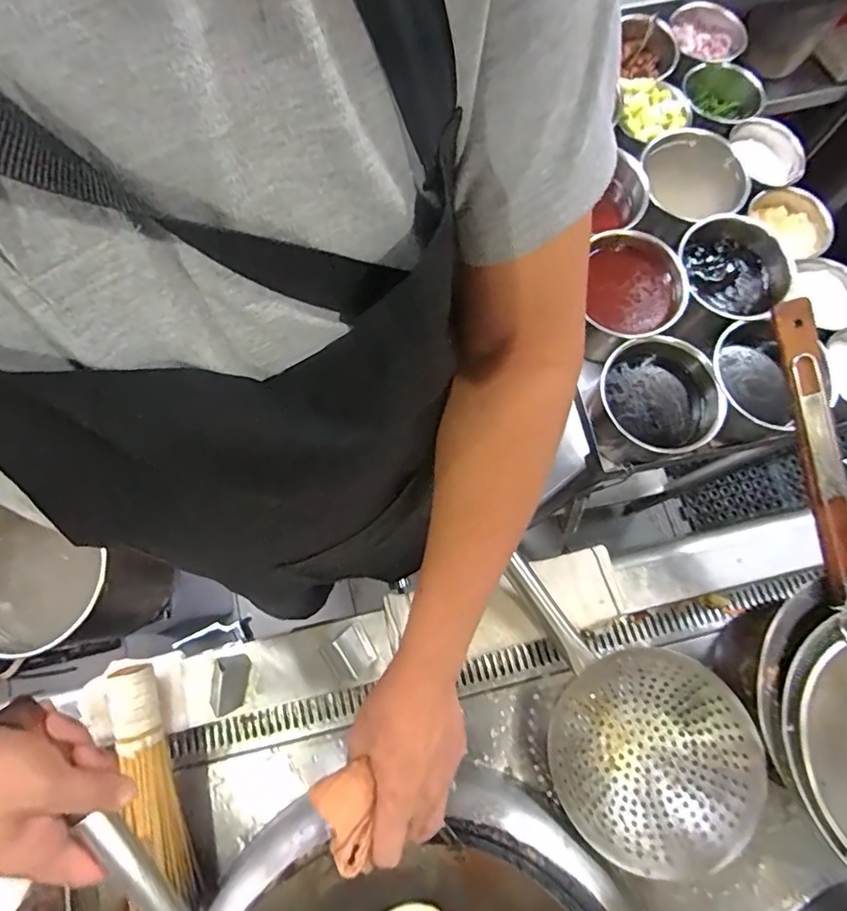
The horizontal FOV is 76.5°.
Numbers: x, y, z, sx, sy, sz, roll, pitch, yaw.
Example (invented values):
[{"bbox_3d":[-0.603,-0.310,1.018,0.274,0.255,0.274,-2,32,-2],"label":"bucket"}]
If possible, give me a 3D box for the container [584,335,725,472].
[{"bbox_3d":[0.301,-0.069,0.727,0.148,0.108,0.156,0,76,0],"label":"container"}]

